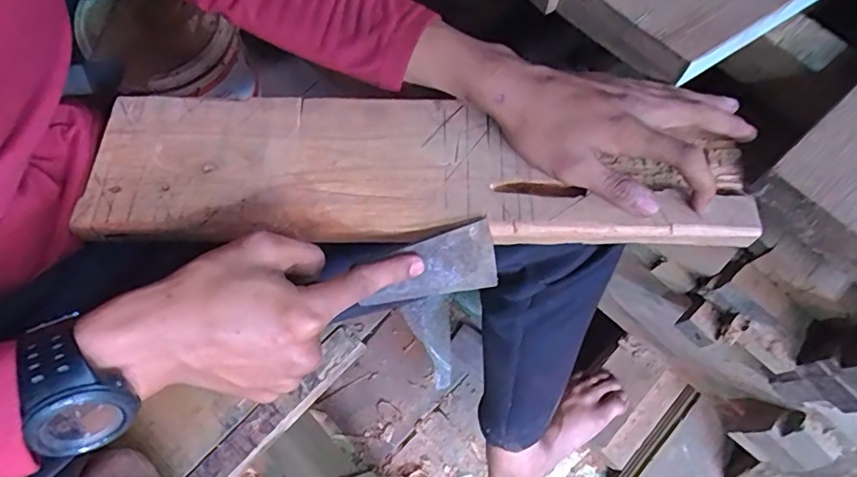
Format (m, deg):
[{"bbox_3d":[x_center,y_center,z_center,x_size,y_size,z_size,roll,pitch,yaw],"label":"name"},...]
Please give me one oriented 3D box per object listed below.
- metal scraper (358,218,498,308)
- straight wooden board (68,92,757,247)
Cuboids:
[{"bbox_3d":[0.002,0.019,0.359,0.089,0.008,0.044,-12,96,-16],"label":"metal scraper"},{"bbox_3d":[-0.016,-0.046,0.391,0.456,0.015,0.133,6,67,4],"label":"straight wooden board"}]

